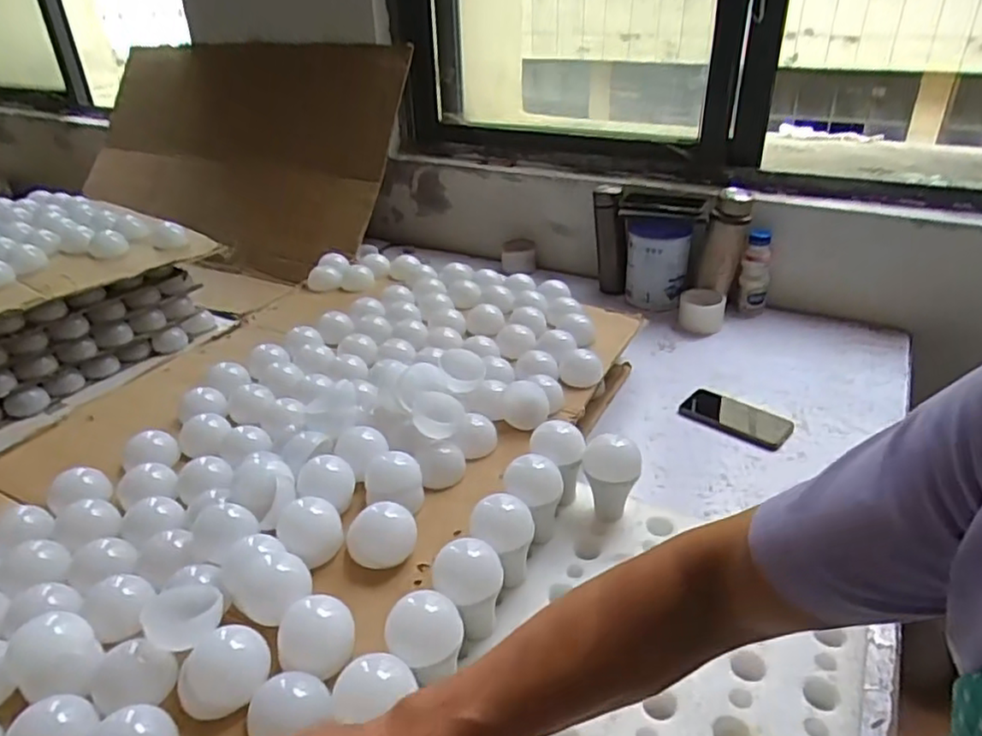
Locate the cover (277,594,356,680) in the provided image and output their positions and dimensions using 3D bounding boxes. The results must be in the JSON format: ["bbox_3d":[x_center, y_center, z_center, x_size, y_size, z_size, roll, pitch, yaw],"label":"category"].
[{"bbox_3d":[-0.154,0.237,0.584,0.065,0.039,0.060,0,31,6],"label":"cover"}]

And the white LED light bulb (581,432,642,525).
[{"bbox_3d":[0.136,0.131,0.748,0.063,0.100,0.056,0,31,6],"label":"white LED light bulb"}]

